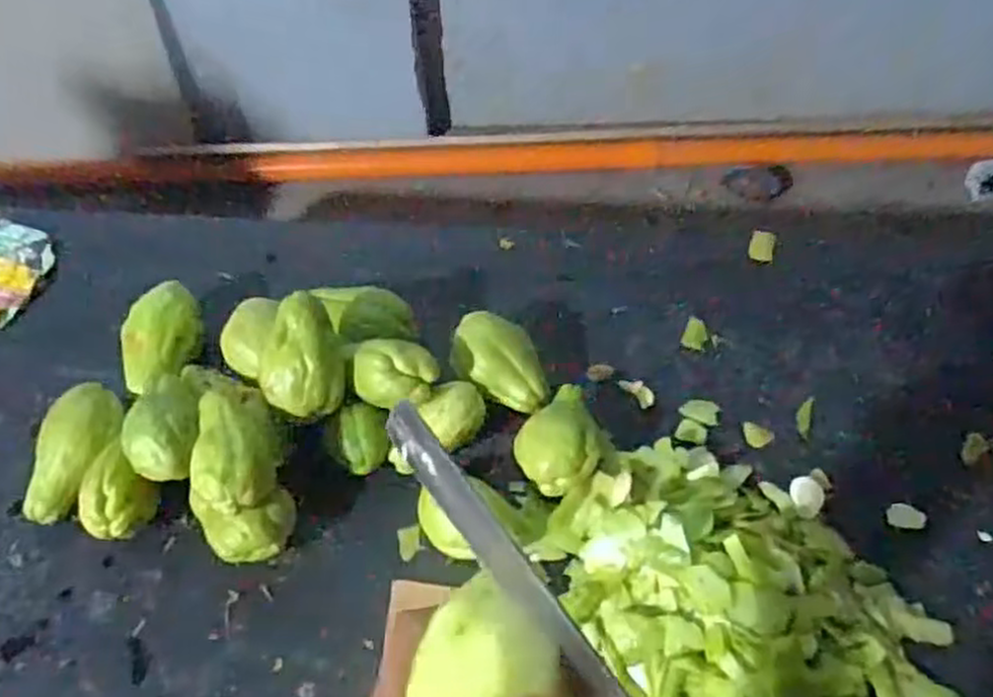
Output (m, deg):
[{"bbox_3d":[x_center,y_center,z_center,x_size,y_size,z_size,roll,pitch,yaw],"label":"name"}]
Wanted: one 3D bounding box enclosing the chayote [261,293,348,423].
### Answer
[{"bbox_3d":[-0.180,0.007,0.727,0.071,0.054,0.116,-7,78,12],"label":"chayote"}]

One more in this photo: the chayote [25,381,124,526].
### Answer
[{"bbox_3d":[-0.396,0.095,0.759,0.083,0.051,0.143,-11,50,-3],"label":"chayote"}]

